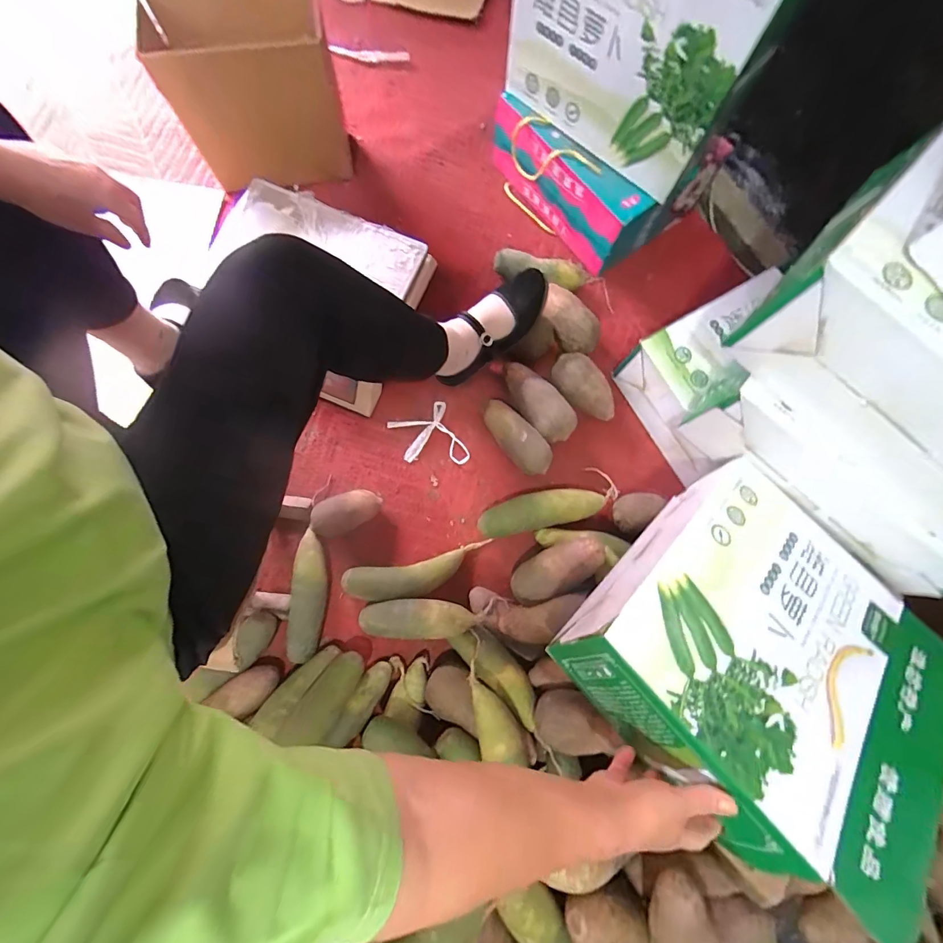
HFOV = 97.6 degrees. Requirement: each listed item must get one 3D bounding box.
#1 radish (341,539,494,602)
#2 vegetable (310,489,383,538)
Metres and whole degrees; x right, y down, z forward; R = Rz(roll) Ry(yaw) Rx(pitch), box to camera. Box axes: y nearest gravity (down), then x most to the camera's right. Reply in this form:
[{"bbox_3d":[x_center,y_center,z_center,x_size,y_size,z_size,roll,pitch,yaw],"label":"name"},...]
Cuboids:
[{"bbox_3d":[-0.088,0.172,0.688,0.245,0.040,0.065,-11,78,-3],"label":"radish"},{"bbox_3d":[-0.210,0.068,0.697,0.117,0.052,0.062,-25,79,-6],"label":"vegetable"}]

